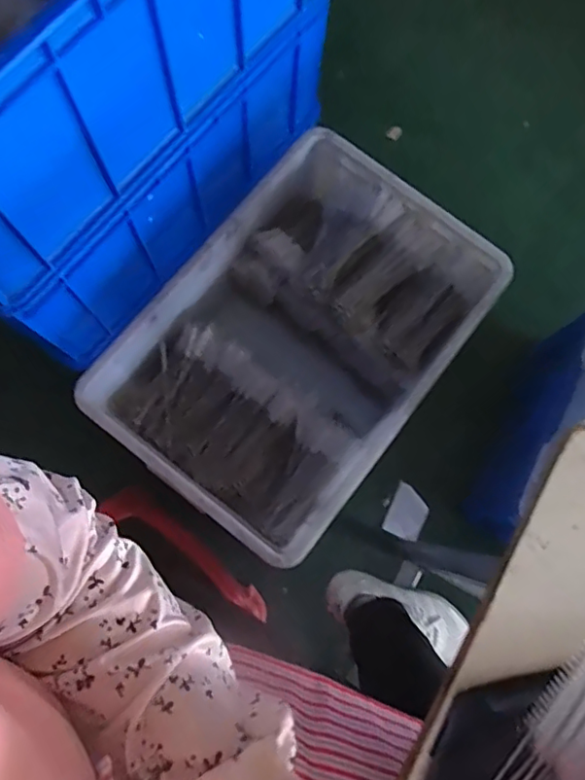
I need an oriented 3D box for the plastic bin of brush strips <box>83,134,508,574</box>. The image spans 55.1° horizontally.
[{"bbox_3d":[0.016,-0.067,0.963,0.407,0.241,0.585,40,79,7],"label":"plastic bin of brush strips"}]

